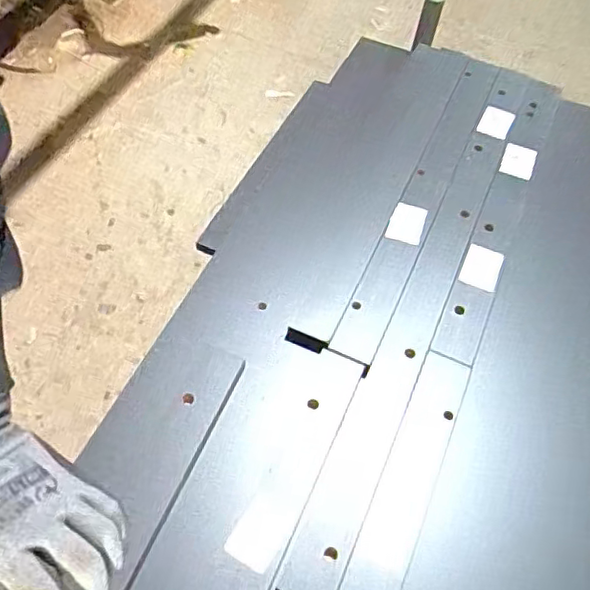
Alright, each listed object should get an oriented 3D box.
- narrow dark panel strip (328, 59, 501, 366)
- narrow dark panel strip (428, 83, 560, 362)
[{"bbox_3d":[0.177,-0.151,0.792,0.049,0.013,0.561,23,58,10],"label":"narrow dark panel strip"},{"bbox_3d":[0.269,-0.118,0.775,0.048,0.013,0.504,26,60,4],"label":"narrow dark panel strip"}]

